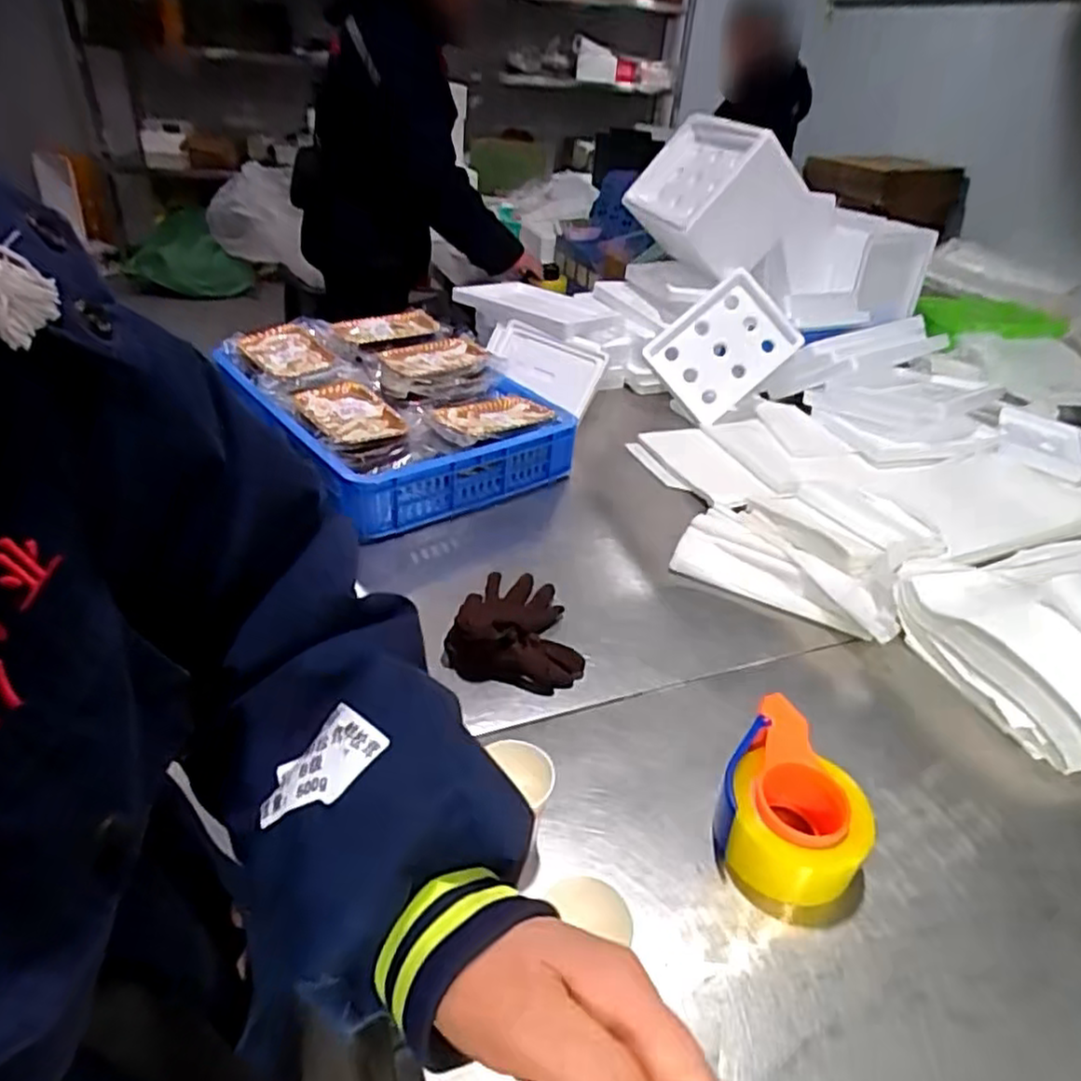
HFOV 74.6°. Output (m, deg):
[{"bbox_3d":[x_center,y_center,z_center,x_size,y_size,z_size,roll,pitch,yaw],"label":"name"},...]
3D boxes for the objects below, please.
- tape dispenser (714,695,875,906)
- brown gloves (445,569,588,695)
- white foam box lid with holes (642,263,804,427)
[{"bbox_3d":[0.232,0.234,0.654,0.122,0.073,0.170,16,36,16],"label":"tape dispenser"},{"bbox_3d":[-0.041,0.093,0.840,0.152,0.059,0.192,-4,36,-13],"label":"brown gloves"},{"bbox_3d":[0.380,-0.403,1.478,0.281,0.219,0.055,-43,13,7],"label":"white foam box lid with holes"}]

